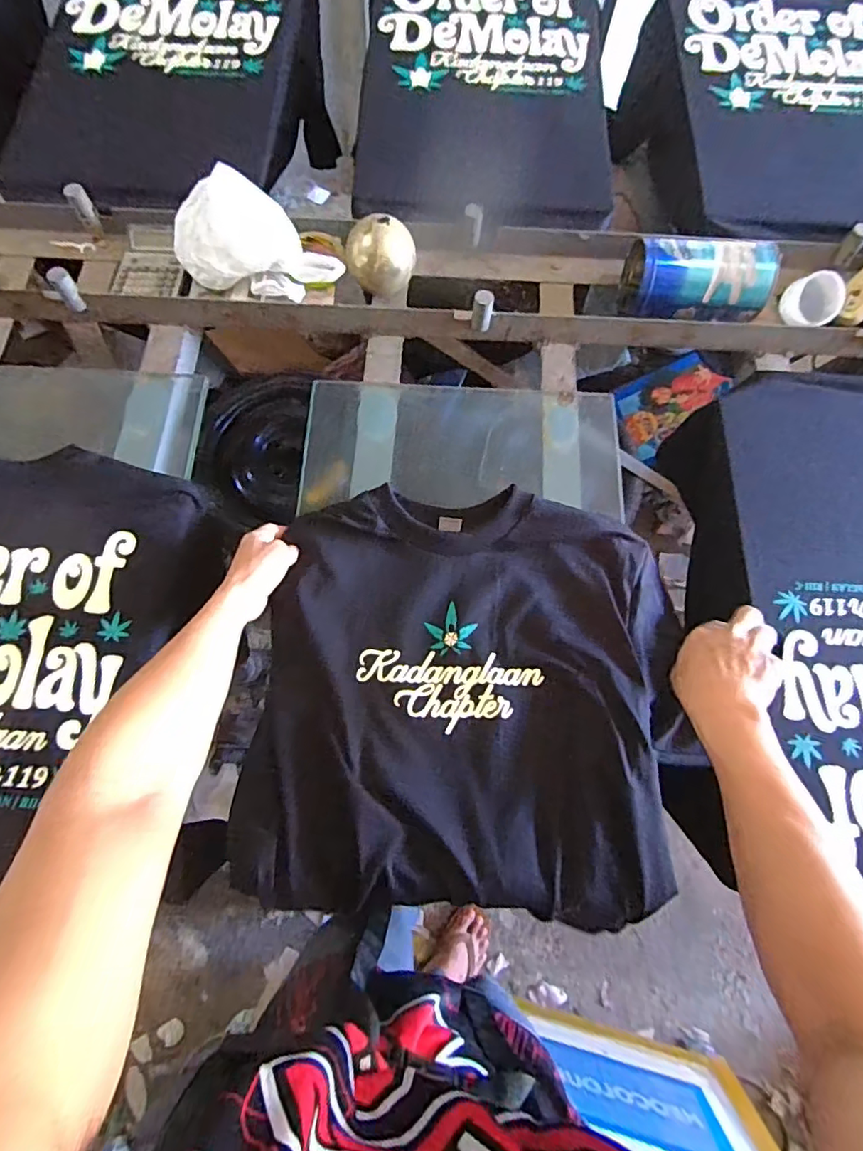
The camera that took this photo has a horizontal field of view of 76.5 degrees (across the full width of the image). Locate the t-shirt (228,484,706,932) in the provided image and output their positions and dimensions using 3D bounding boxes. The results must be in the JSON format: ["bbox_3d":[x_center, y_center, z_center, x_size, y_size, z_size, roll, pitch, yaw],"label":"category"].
[{"bbox_3d":[0.039,0.127,0.599,0.445,0.039,0.435,4,71,1],"label":"t-shirt"}]

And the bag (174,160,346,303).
[{"bbox_3d":[-0.229,-0.441,0.711,0.241,0.100,0.099,14,71,4],"label":"bag"}]

